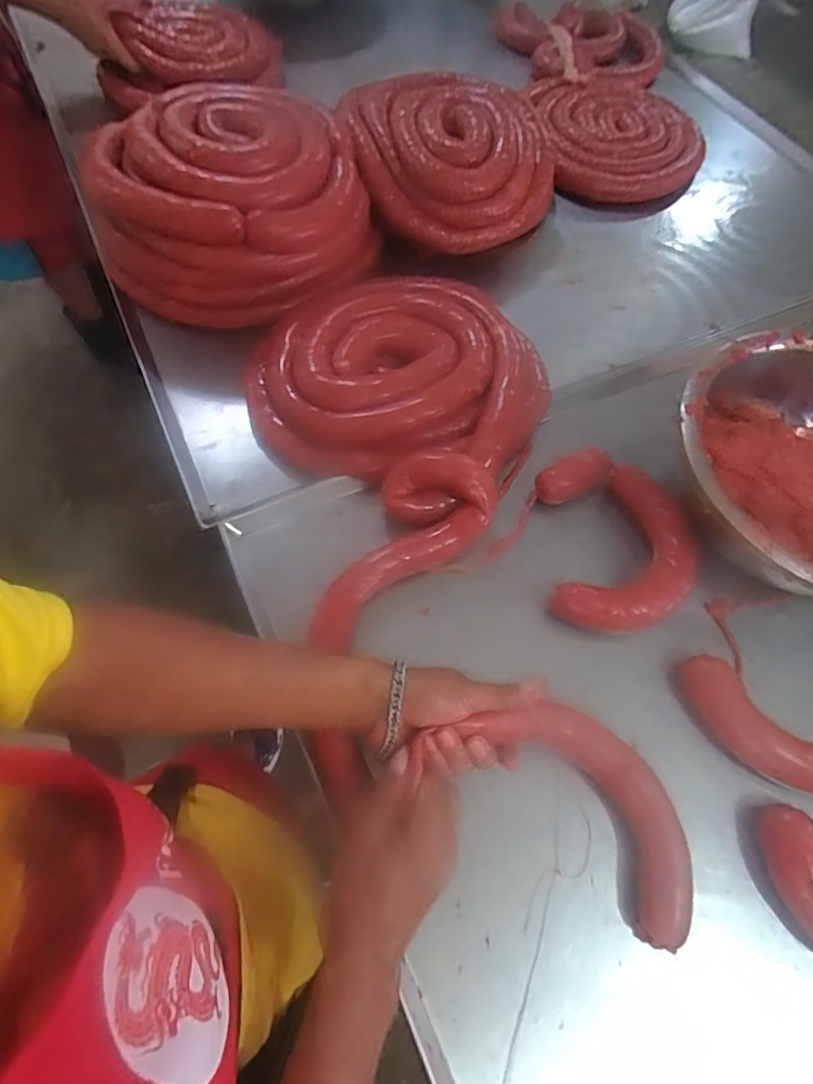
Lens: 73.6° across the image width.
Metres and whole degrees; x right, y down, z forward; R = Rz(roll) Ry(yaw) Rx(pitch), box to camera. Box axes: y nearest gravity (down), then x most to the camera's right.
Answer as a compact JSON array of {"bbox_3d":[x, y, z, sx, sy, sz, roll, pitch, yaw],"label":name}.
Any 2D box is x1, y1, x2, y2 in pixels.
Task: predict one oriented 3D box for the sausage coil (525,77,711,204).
[{"bbox_3d":[0.334,-0.644,0.868,0.257,0.043,0.291,-4,64,-3],"label":"sausage coil"}]

